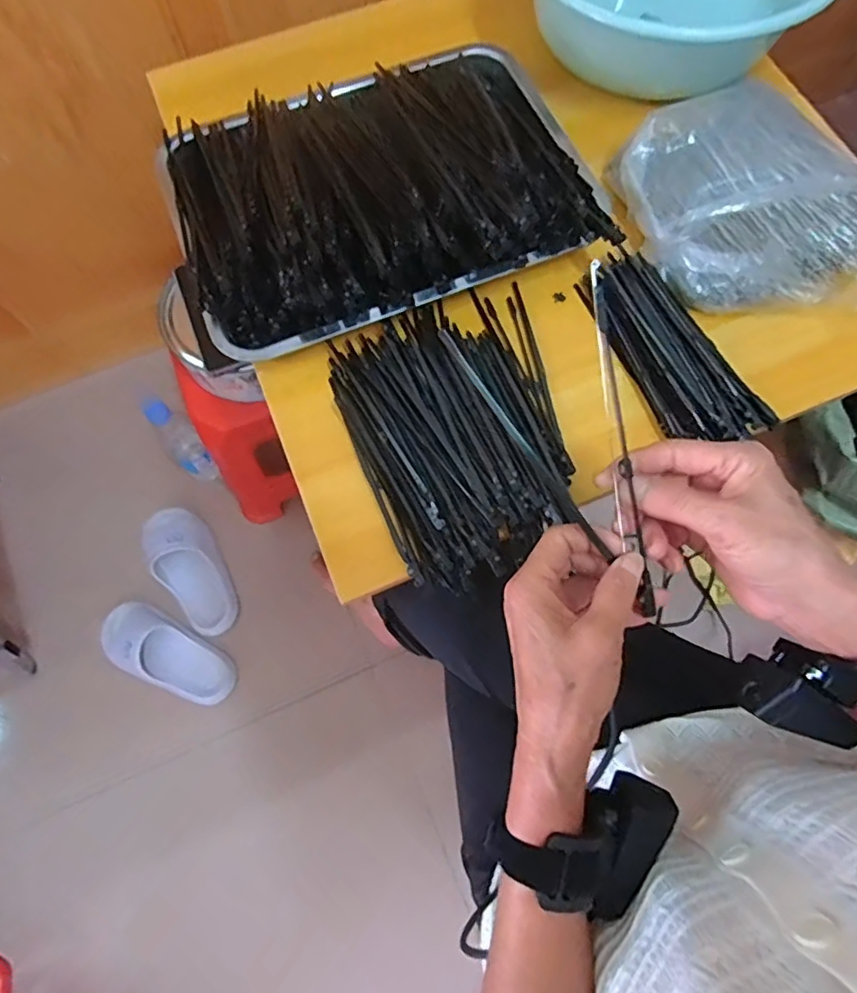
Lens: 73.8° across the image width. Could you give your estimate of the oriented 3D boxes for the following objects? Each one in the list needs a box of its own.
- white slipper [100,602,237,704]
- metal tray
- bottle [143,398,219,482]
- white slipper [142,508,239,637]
[{"bbox_3d":[-0.408,0.241,0.889,0.228,0.056,0.098,23,74,7],"label":"white slipper"},{"bbox_3d":[-0.044,-0.269,0.477,0.340,0.057,0.248,-22,72,-5],"label":"metal tray"},{"bbox_3d":[-0.385,-0.083,0.888,0.055,0.174,0.063,-42,77,-12],"label":"bottle"},{"bbox_3d":[-0.384,0.116,0.917,0.099,0.056,0.220,-27,74,-8],"label":"white slipper"}]

